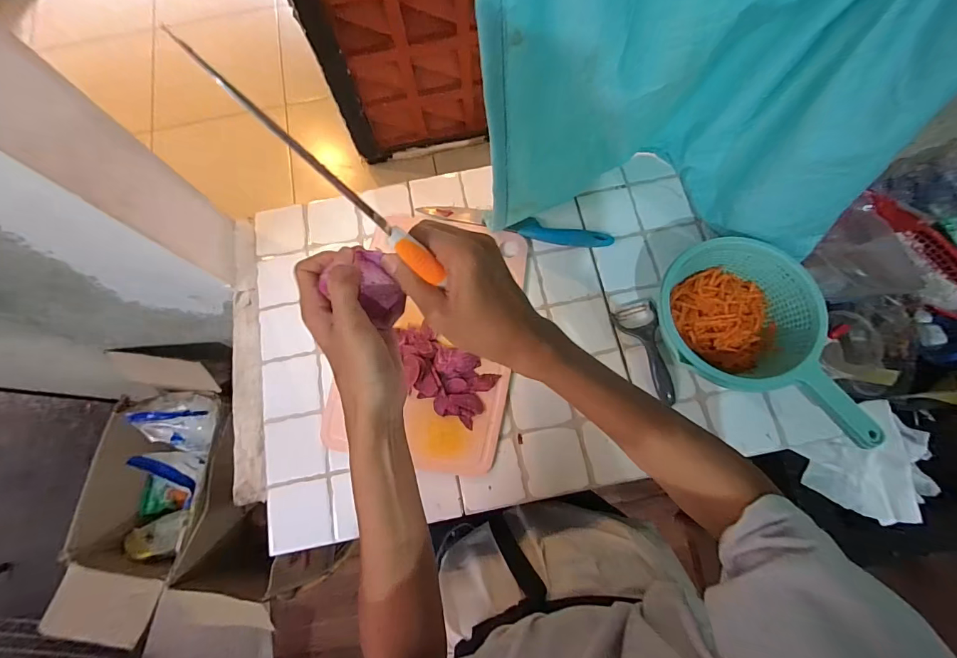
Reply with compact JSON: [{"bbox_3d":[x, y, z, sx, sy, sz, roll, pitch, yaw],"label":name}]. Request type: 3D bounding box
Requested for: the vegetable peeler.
[{"bbox_3d":[0.225,0.031,0.552,0.056,0.021,0.141,-8,75,0],"label":"vegetable peeler"}]

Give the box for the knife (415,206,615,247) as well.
[{"bbox_3d":[0.052,-0.158,0.616,0.291,0.015,0.029,13,76,5],"label":"knife"}]

